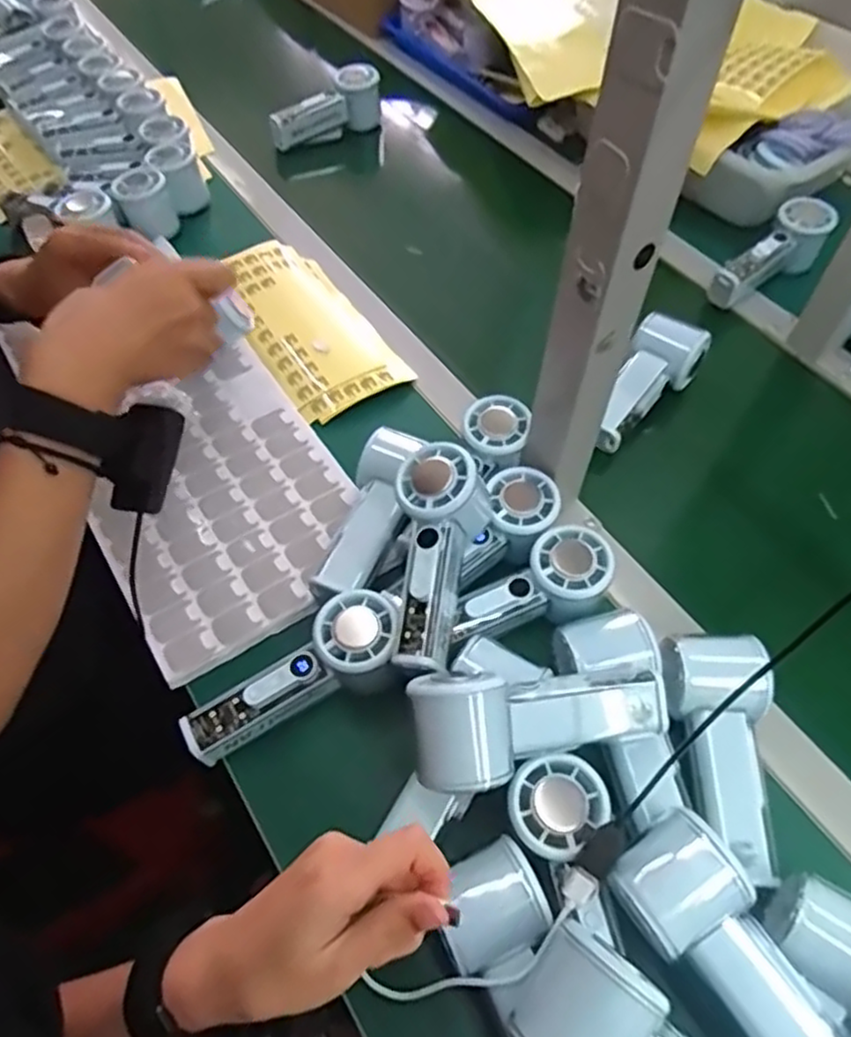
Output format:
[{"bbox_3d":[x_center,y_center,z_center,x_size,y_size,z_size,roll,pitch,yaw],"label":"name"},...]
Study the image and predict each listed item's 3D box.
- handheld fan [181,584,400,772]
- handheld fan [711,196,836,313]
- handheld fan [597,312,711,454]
[{"bbox_3d":[-0.082,0.108,0.460,0.153,0.041,0.059,-34,61,-4],"label":"handheld fan"},{"bbox_3d":[0.363,-0.276,0.738,0.161,0.056,0.054,-37,63,-9],"label":"handheld fan"},{"bbox_3d":[0.202,-0.119,0.624,0.062,0.049,0.138,24,58,15],"label":"handheld fan"}]

